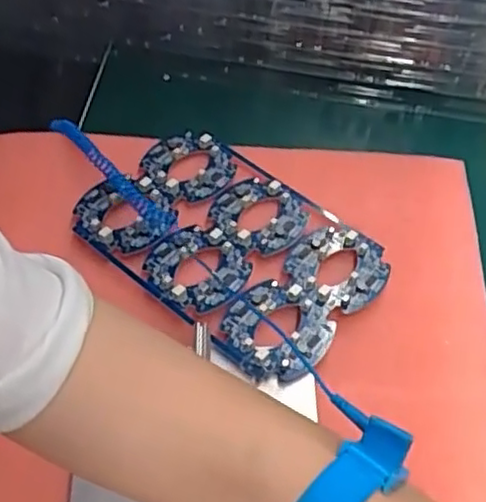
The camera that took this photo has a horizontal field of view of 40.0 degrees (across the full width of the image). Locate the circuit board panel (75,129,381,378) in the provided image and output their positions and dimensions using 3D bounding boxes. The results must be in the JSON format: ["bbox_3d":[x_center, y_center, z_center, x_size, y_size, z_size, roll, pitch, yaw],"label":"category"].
[{"bbox_3d":[-0.009,-0.008,0.465,0.198,0.012,0.135,37,60,19],"label":"circuit board panel"}]

